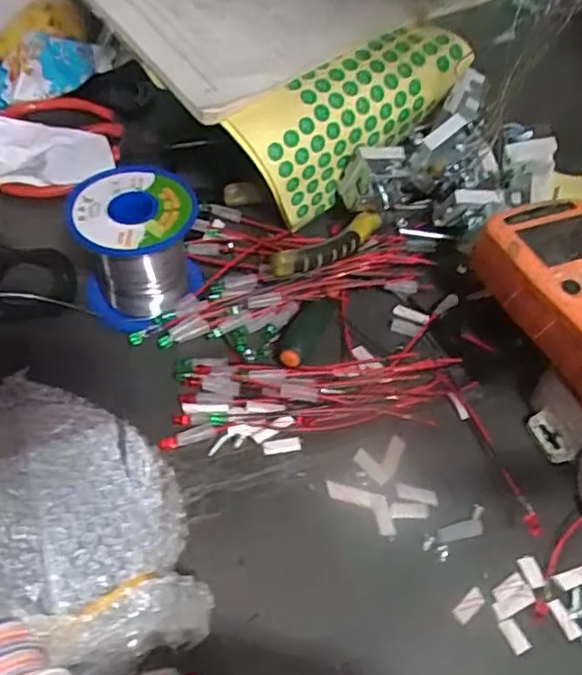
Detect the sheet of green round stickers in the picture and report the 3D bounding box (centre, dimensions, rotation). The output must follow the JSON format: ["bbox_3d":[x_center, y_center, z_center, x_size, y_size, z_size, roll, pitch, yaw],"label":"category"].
[{"bbox_3d":[0.036,-0.130,0.397,0.152,0.078,0.040,-29,59,-25],"label":"sheet of green round stickers"}]

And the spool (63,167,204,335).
[{"bbox_3d":[-0.084,-0.051,0.348,0.064,0.060,0.065,-9,53,-12],"label":"spool"}]

